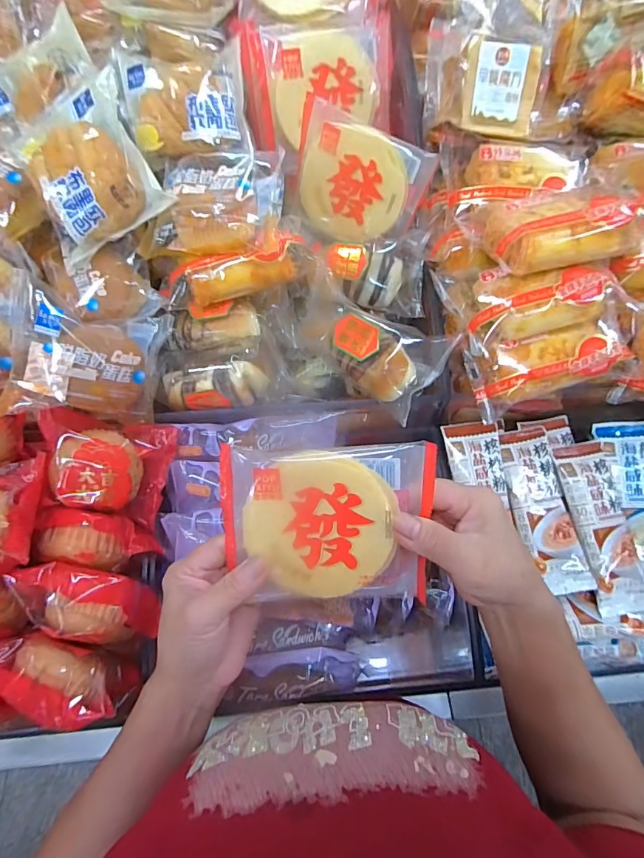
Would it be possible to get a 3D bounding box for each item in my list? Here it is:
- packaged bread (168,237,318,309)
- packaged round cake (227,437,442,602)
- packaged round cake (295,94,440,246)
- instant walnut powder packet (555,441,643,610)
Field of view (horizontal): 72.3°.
[{"bbox_3d":[-0.074,-0.150,0.419,0.145,0.041,0.037,-26,65,-14],"label":"packaged bread"},{"bbox_3d":[0.003,0.067,0.306,0.140,0.014,0.112,0,99,3],"label":"packaged round cake"},{"bbox_3d":[0.032,-0.248,0.454,0.135,0.112,0.015,27,45,2],"label":"packaged round cake"},{"bbox_3d":[0.280,0.094,0.439,0.053,0.016,0.161,-8,74,-5],"label":"instant walnut powder packet"}]

